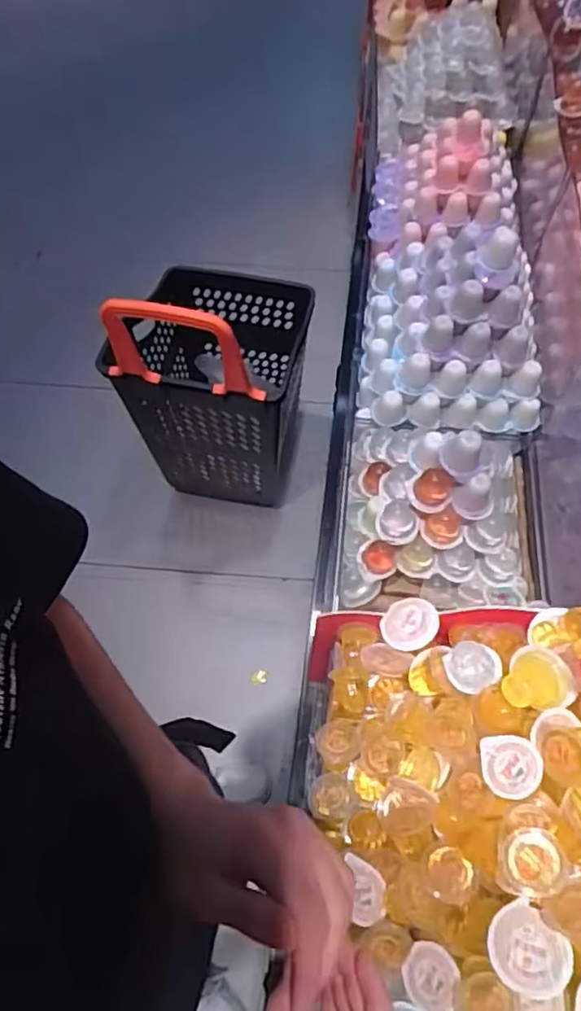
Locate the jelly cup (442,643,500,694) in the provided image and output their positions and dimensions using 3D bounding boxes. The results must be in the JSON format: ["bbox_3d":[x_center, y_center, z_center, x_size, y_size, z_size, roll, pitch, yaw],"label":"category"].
[{"bbox_3d":[0.167,0.150,0.579,0.045,0.046,0.032,44,31,10],"label":"jelly cup"}]

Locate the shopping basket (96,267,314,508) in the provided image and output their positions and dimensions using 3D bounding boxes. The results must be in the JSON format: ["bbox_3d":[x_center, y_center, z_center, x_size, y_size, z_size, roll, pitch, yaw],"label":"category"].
[{"bbox_3d":[-0.176,-0.330,1.509,0.377,0.822,0.504,10,61,6],"label":"shopping basket"}]

